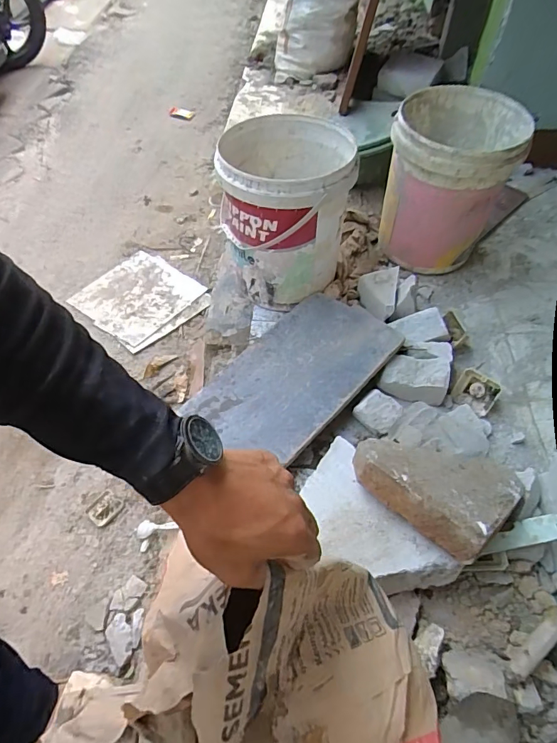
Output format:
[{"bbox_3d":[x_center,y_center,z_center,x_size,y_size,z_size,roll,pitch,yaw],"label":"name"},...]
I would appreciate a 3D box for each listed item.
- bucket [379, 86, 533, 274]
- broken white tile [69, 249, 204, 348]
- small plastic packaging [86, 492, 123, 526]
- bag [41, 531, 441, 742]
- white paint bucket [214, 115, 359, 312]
[{"bbox_3d":[0.459,-0.512,1.230,0.293,0.360,0.343,21,56,15],"label":"bucket"},{"bbox_3d":[-0.430,-0.240,1.367,0.291,0.020,0.315,34,62,24],"label":"broken white tile"},{"bbox_3d":[-0.377,0.299,0.970,0.057,0.009,0.067,31,60,23],"label":"small plastic packaging"},{"bbox_3d":[0.019,0.275,0.382,0.249,0.189,0.199,-5,53,-1],"label":"bag"},{"bbox_3d":[0.022,-0.394,1.121,0.294,0.332,0.323,0,53,0],"label":"white paint bucket"}]

